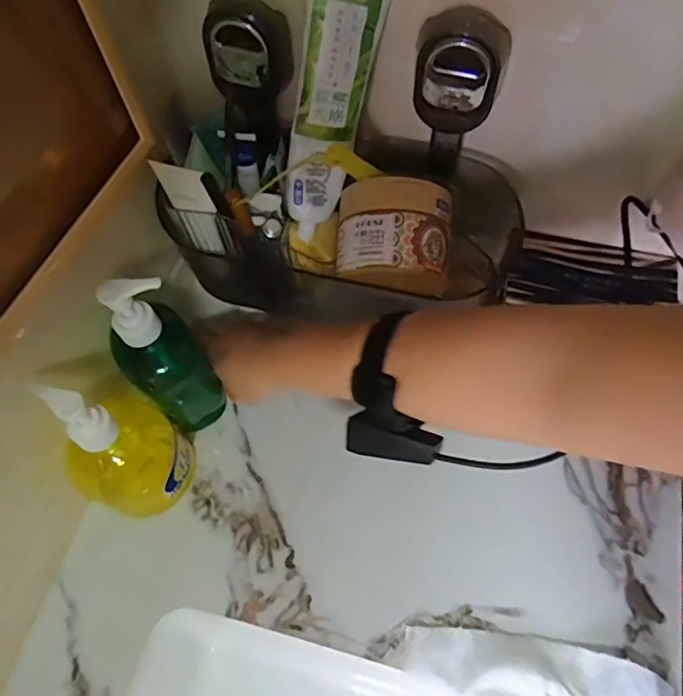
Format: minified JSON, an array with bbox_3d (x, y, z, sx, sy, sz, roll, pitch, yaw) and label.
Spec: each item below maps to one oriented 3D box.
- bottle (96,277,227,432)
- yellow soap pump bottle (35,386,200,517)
[{"bbox_3d":[-0.141,0.013,0.451,0.058,0.188,0.058,-1,63,2],"label":"bottle"},{"bbox_3d":[-0.163,0.074,0.430,0.066,0.163,0.068,-7,63,0],"label":"yellow soap pump bottle"}]

